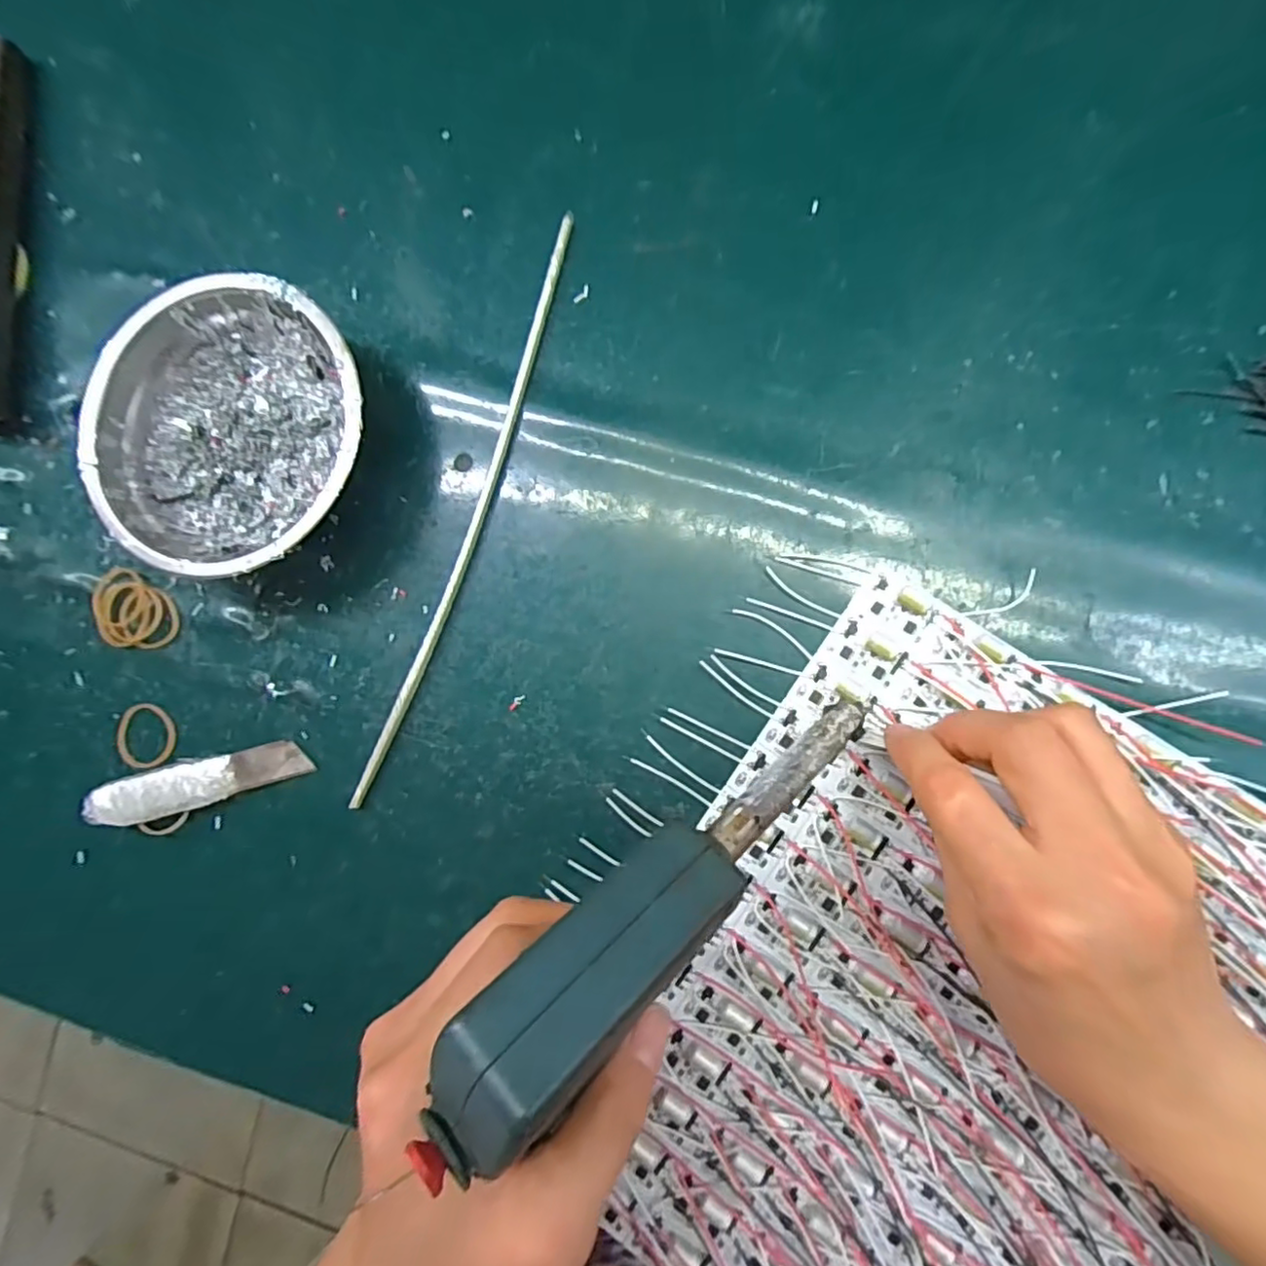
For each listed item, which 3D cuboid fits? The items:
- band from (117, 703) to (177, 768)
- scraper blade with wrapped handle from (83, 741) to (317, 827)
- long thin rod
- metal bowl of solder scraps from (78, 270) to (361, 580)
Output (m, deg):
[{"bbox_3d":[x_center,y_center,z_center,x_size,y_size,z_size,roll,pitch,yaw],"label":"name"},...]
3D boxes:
[{"bbox_3d":[-0.237,0.051,0.307,0.030,0.004,0.030,0,87,8],"label":"band"},{"bbox_3d":[-0.203,0.071,0.296,0.107,0.018,0.022,-13,85,7],"label":"scraper blade with wrapped handle"},{"bbox_3d":[-0.072,-0.053,0.287,0.011,0.005,0.276,20,90,9],"label":"long thin rod"},{"bbox_3d":[-0.170,-0.086,0.283,0.123,0.047,0.118,0,87,8],"label":"metal bowl of solder scraps"}]

